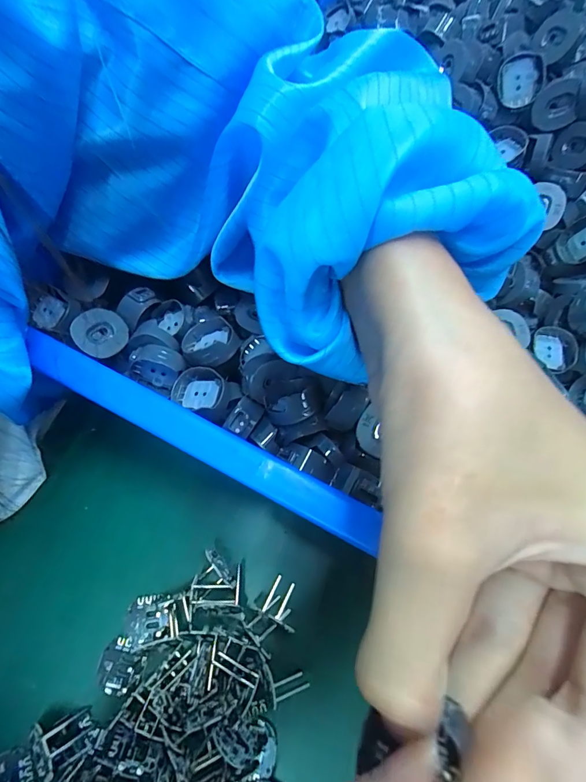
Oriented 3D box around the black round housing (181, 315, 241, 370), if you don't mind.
[{"bbox_3d":[-0.045,-0.027,0.210,0.029,0.014,0.029,0,69,-1],"label":"black round housing"}]

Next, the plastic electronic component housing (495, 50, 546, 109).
[{"bbox_3d":[0.134,-0.182,0.233,0.026,0.026,0.011,21,35,3],"label":"plastic electronic component housing"}]

